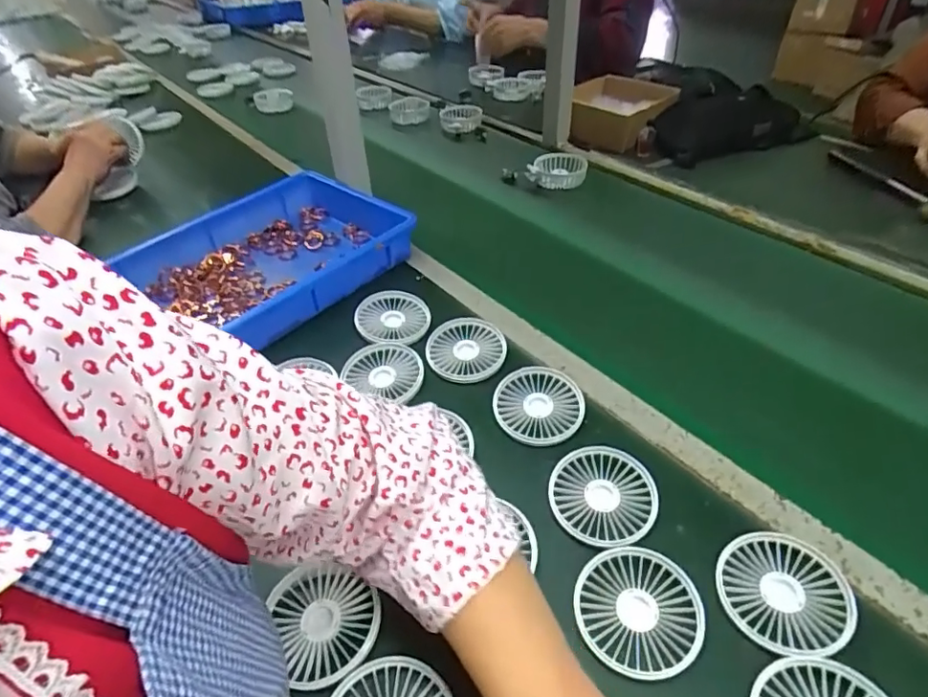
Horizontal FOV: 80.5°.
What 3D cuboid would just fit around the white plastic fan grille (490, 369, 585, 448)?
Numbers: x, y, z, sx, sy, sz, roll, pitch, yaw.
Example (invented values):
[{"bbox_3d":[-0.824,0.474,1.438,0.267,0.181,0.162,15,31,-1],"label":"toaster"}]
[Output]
[{"bbox_3d":[0.075,0.058,0.555,0.087,0.026,0.089,-2,41,2],"label":"white plastic fan grille"}]

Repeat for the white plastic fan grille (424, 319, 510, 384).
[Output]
[{"bbox_3d":[0.002,0.000,0.620,0.086,0.023,0.084,-1,42,4],"label":"white plastic fan grille"}]

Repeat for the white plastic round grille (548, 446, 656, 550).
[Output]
[{"bbox_3d":[0.119,0.126,0.472,0.088,0.019,0.087,-2,41,2],"label":"white plastic round grille"}]

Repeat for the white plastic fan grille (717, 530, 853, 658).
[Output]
[{"bbox_3d":[0.238,0.180,0.406,0.090,0.009,0.086,-1,42,4],"label":"white plastic fan grille"}]

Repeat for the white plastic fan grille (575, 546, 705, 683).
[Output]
[{"bbox_3d":[0.128,0.191,0.403,0.091,0.010,0.086,-30,48,-27],"label":"white plastic fan grille"}]

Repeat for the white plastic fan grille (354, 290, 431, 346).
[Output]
[{"bbox_3d":[-0.086,-0.035,0.653,0.083,0.020,0.092,1,42,5],"label":"white plastic fan grille"}]

